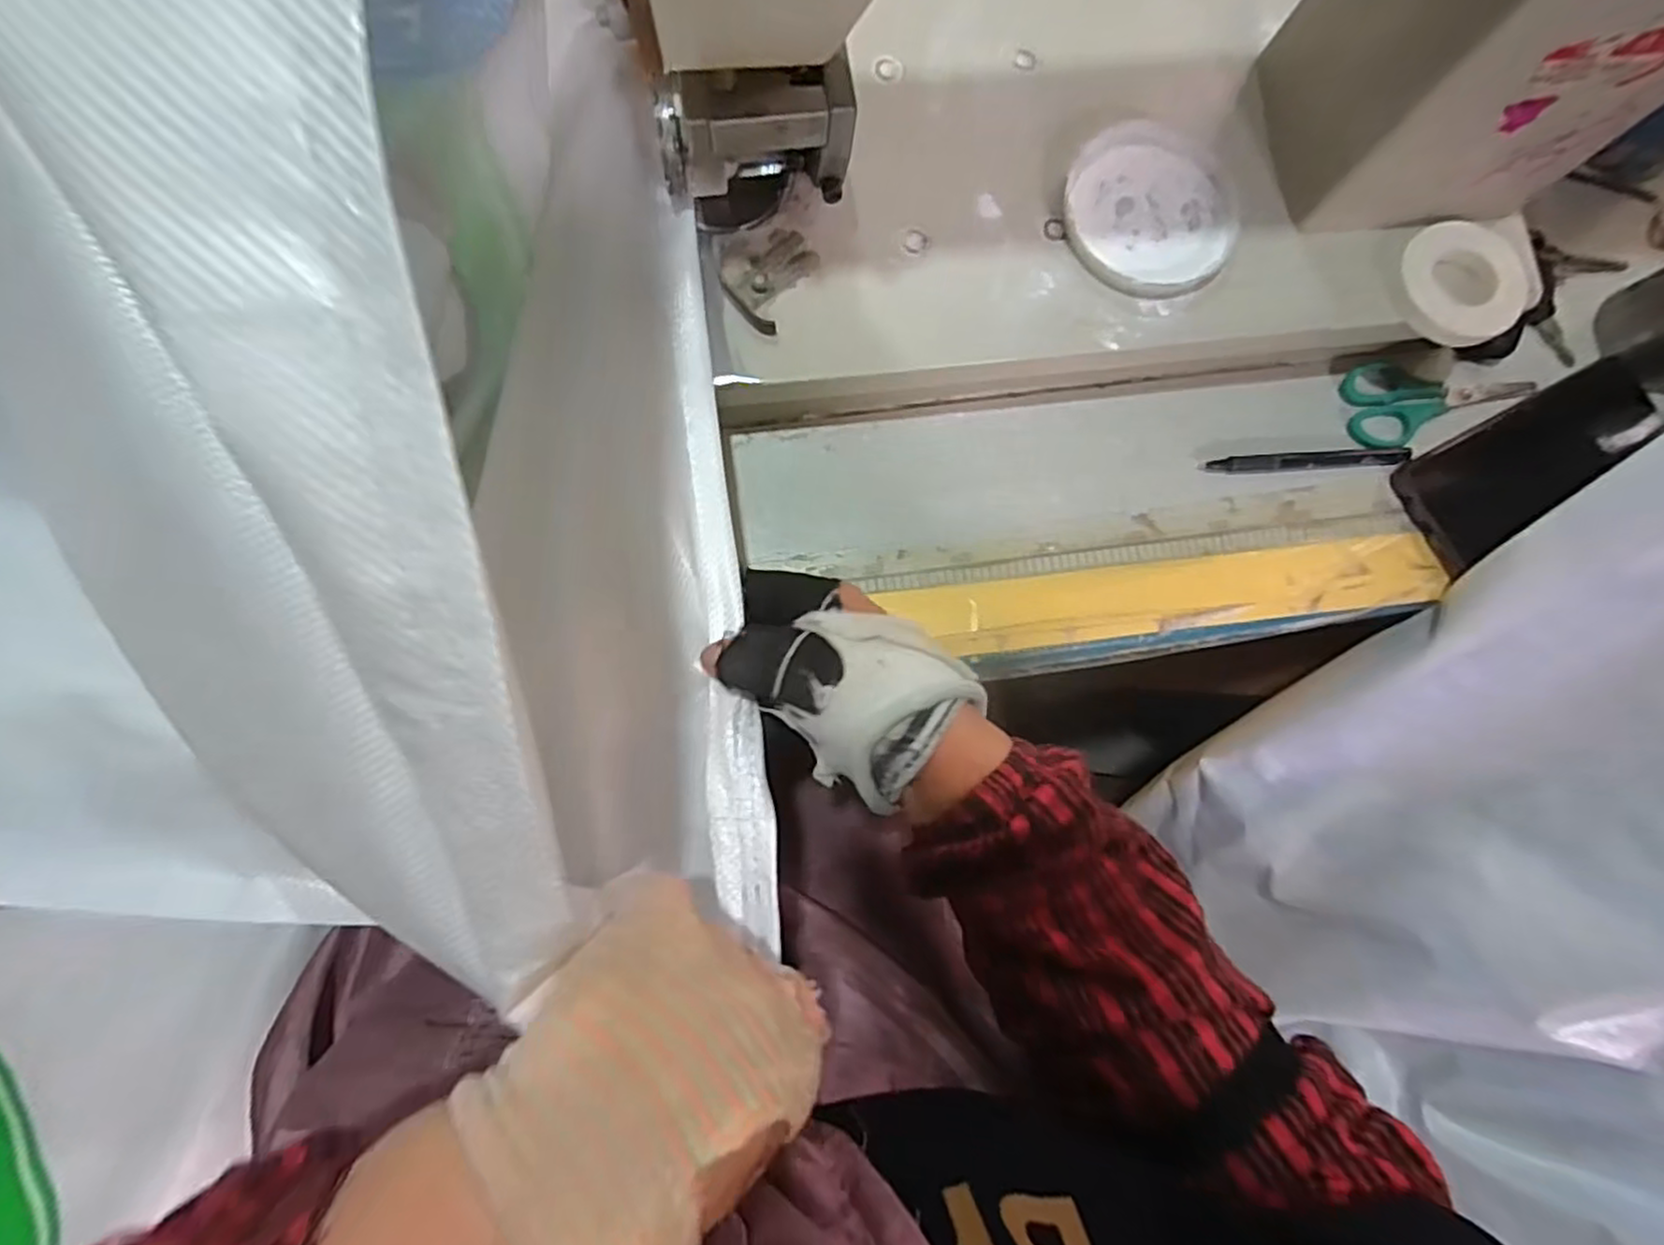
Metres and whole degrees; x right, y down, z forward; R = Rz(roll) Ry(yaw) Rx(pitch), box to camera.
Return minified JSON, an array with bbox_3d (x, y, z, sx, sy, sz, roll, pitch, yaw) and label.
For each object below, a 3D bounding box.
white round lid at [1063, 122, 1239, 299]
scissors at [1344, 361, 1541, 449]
[{"bbox_3d":[0.168,-0.218,0.382,0.092,0.011,0.096,0,81,-2],"label":"white round lid"},{"bbox_3d":[0.367,-0.140,0.441,0.126,0.005,0.051,-16,82,-5],"label":"scissors"}]

